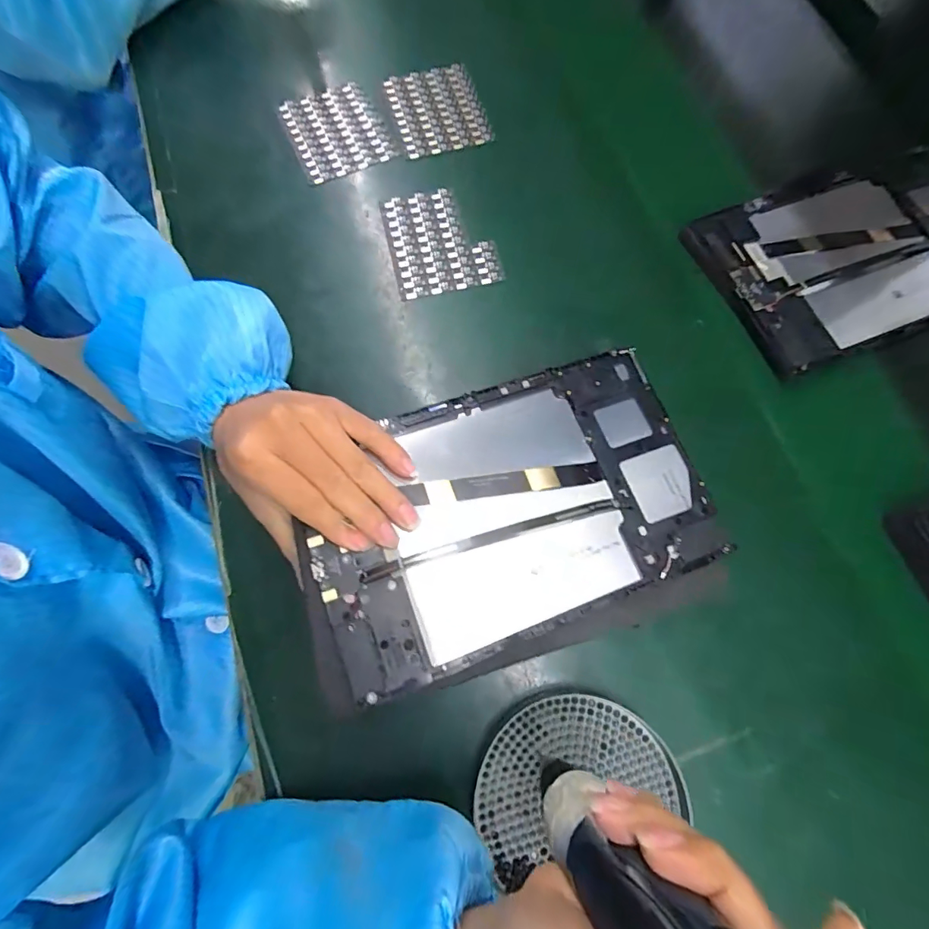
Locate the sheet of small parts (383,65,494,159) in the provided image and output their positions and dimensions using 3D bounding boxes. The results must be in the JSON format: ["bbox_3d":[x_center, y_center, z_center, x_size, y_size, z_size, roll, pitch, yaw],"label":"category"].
[{"bbox_3d":[-0.024,-0.319,0.415,0.075,0.005,0.093,-17,73,-8],"label":"sheet of small parts"}]

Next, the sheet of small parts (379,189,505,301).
[{"bbox_3d":[-0.020,-0.181,0.378,0.081,0.013,0.093,-12,73,-7],"label":"sheet of small parts"}]

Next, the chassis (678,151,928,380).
[{"bbox_3d":[0.318,-0.172,0.371,0.247,0.012,0.148,-21,74,-9],"label":"chassis"}]

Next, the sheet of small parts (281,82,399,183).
[{"bbox_3d":[-0.113,-0.293,0.408,0.078,0.007,0.094,-23,74,-10],"label":"sheet of small parts"}]

